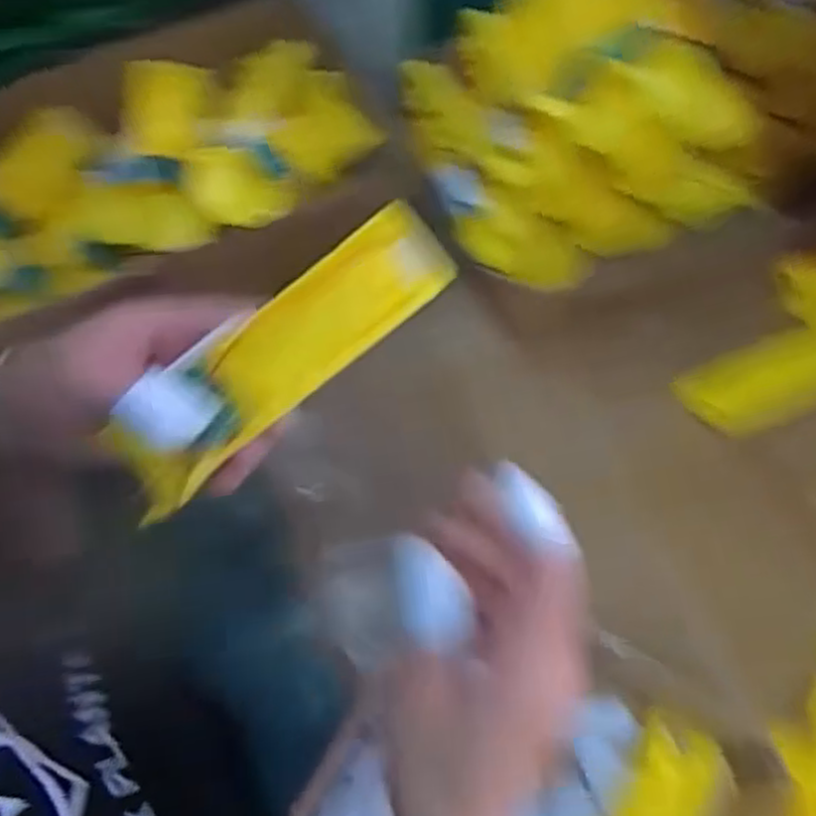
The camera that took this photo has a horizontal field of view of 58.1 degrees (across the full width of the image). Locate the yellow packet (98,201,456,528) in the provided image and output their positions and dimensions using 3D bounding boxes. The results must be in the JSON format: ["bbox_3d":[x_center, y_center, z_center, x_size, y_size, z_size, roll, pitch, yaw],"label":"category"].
[{"bbox_3d":[-0.053,-0.020,0.304,0.159,0.019,0.042,-42,72,0],"label":"yellow packet"}]

